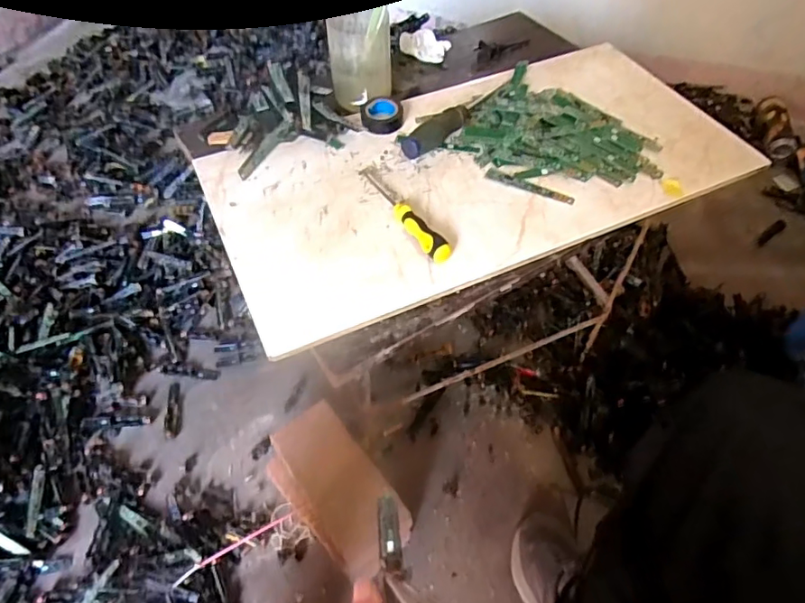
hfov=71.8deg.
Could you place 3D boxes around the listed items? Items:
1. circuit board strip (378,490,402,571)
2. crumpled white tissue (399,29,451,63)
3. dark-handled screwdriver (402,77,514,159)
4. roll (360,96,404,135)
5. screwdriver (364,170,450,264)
[{"bbox_3d":[-0.009,0.151,0.367,0.013,0.007,0.047,-5,75,-7],"label":"circuit board strip"},{"bbox_3d":[0.030,-0.363,0.784,0.068,0.017,0.054,15,53,12],"label":"crumpled white tissue"},{"bbox_3d":[0.070,-0.226,0.664,0.027,0.025,0.207,33,58,24],"label":"dark-handled screwdriver"},{"bbox_3d":[-0.025,-0.228,0.673,0.050,0.020,0.054,0,51,0],"label":"roll"},{"bbox_3d":[0.002,-0.096,0.573,0.024,0.022,0.152,-23,55,-17],"label":"screwdriver"}]

